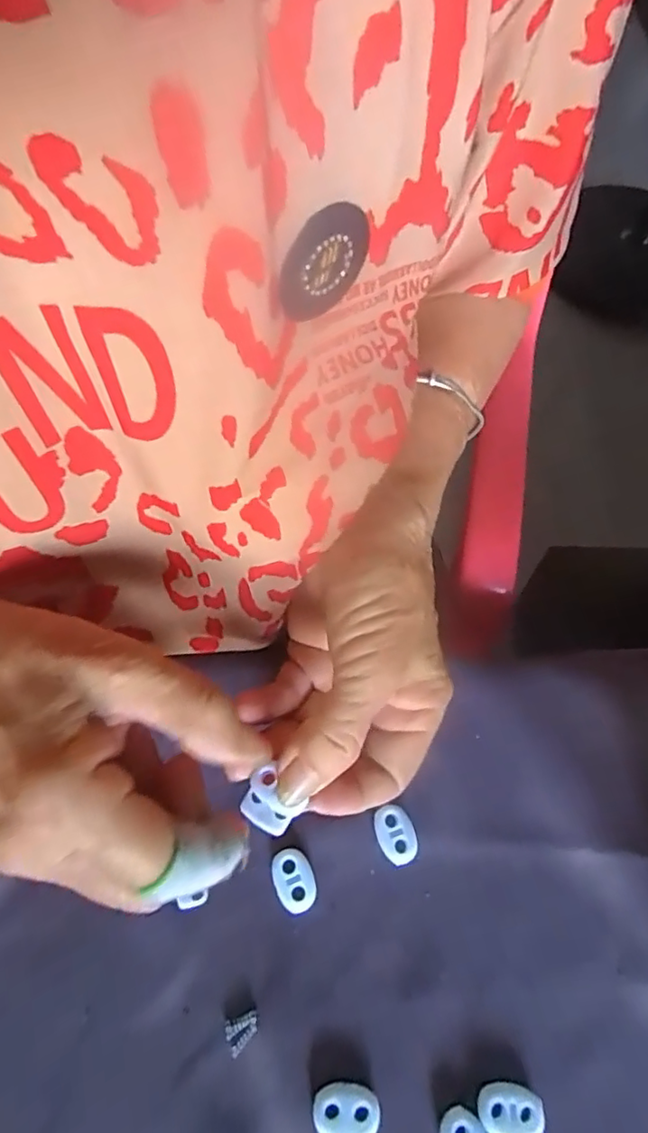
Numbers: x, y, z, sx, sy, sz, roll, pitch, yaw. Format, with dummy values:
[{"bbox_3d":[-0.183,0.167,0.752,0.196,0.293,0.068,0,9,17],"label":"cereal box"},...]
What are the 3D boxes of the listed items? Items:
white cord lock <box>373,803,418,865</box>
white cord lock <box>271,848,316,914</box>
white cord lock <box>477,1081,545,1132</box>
[{"bbox_3d":[0.030,0.112,0.241,0.015,0.005,0.022,-13,64,-9],"label":"white cord lock"},{"bbox_3d":[-0.012,0.126,0.232,0.015,0.005,0.023,-16,64,-10],"label":"white cord lock"},{"bbox_3d":[0.065,0.189,0.200,0.022,0.004,0.015,2,62,-1],"label":"white cord lock"}]

